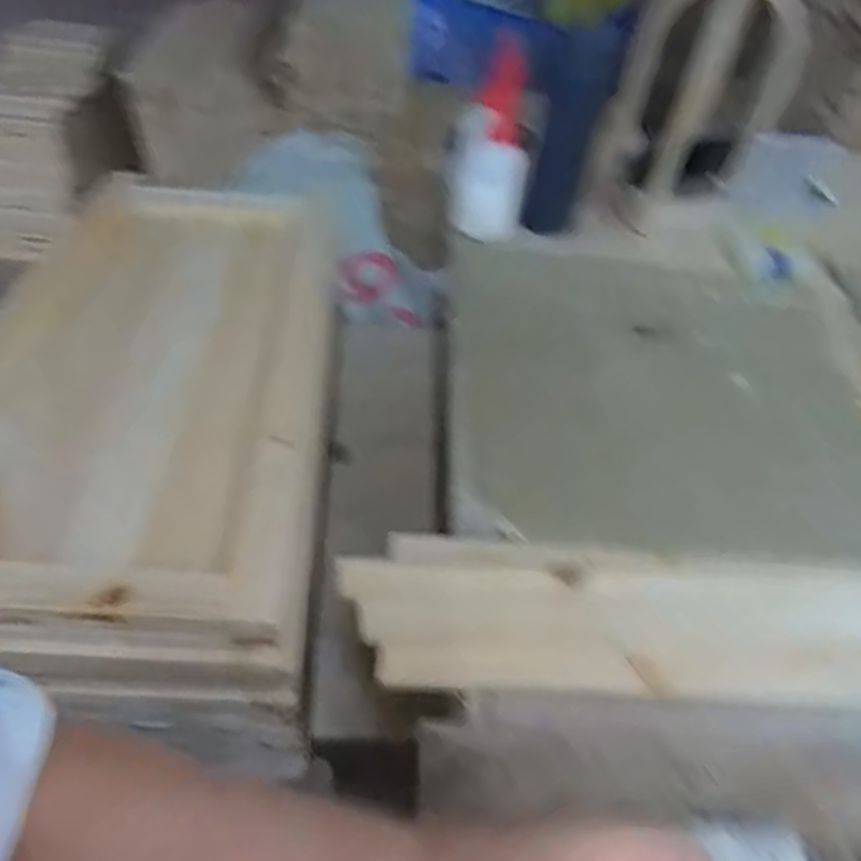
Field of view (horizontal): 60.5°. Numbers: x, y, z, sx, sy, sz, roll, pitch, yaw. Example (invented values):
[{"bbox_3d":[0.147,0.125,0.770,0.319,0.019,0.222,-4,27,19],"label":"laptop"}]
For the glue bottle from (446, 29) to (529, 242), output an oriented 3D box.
[{"bbox_3d":[0.065,-0.303,0.783,0.071,0.198,0.060,6,24,0],"label":"glue bottle"}]

